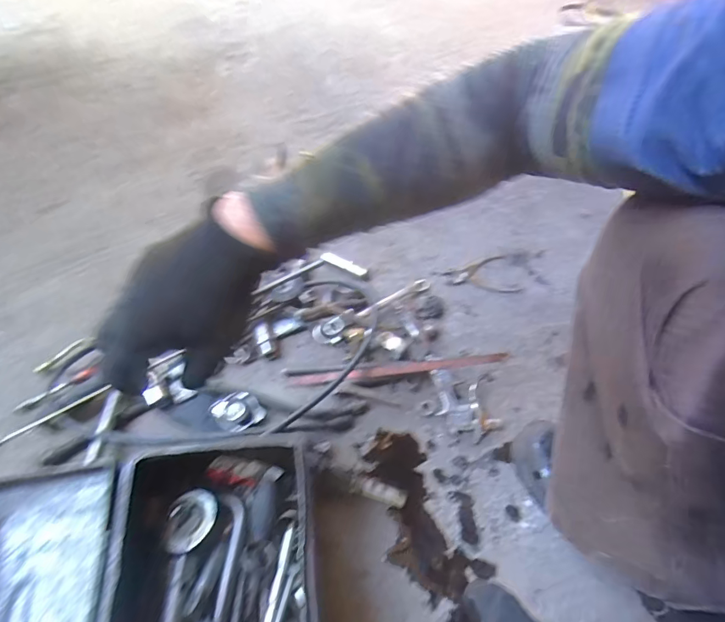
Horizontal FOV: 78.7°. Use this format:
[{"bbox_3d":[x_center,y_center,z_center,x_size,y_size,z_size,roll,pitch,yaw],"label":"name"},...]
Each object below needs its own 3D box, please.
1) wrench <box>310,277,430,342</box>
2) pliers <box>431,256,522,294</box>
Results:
[{"bbox_3d":[0.021,-0.011,0.673,0.213,0.033,0.034,-28,61,-23],"label":"wrench"},{"bbox_3d":[0.192,-0.058,0.745,0.136,0.010,0.083,-8,55,-11],"label":"pliers"}]

